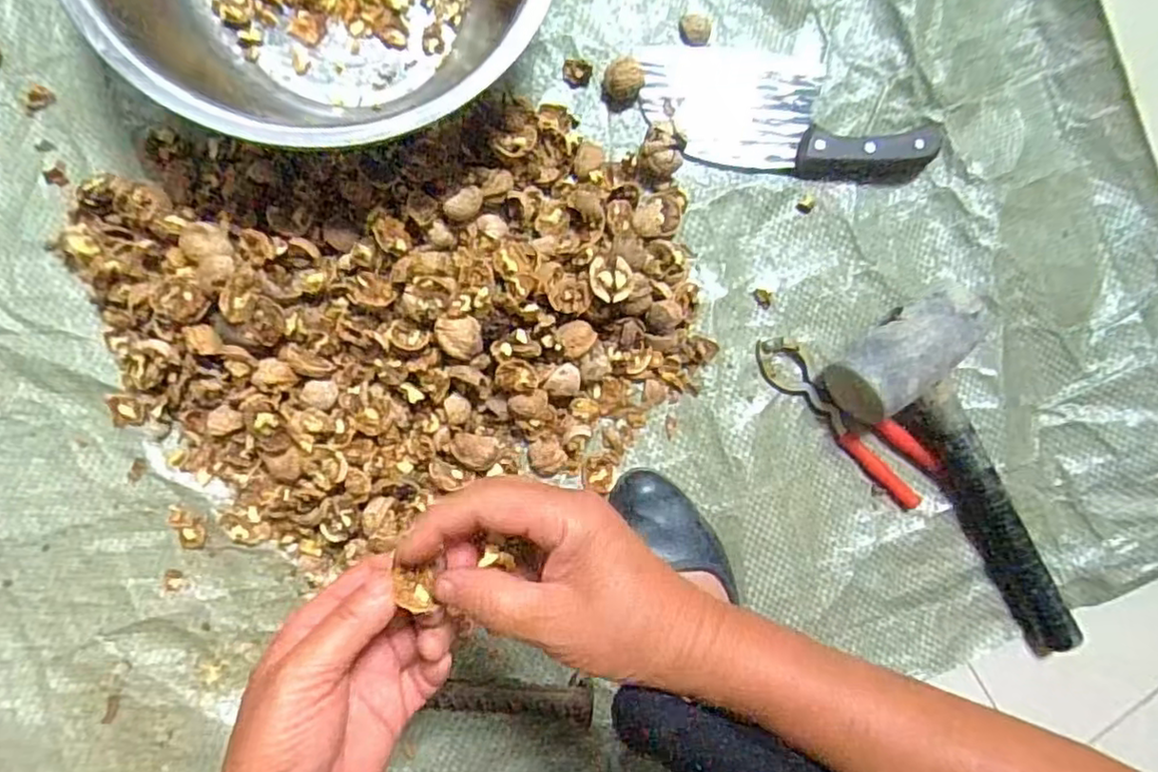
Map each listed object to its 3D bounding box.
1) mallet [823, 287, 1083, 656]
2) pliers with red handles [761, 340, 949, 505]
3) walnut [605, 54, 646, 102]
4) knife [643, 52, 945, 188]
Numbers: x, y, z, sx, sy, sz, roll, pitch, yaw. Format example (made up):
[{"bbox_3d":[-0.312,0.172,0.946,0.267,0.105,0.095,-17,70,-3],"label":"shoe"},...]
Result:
[{"bbox_3d":[0.313,0.073,0.499,0.116,0.064,0.302,-37,92,-6],"label":"mallet"},{"bbox_3d":[0.211,0.022,0.514,0.176,0.015,0.045,42,84,-3],"label":"pliers with red handles"},{"bbox_3d":[0.034,-0.233,0.506,0.029,0.024,0.027,0,88,-6],"label":"walnut"},{"bbox_3d":[0.167,-0.217,0.519,0.231,0.024,0.094,8,87,-5],"label":"knife"}]

